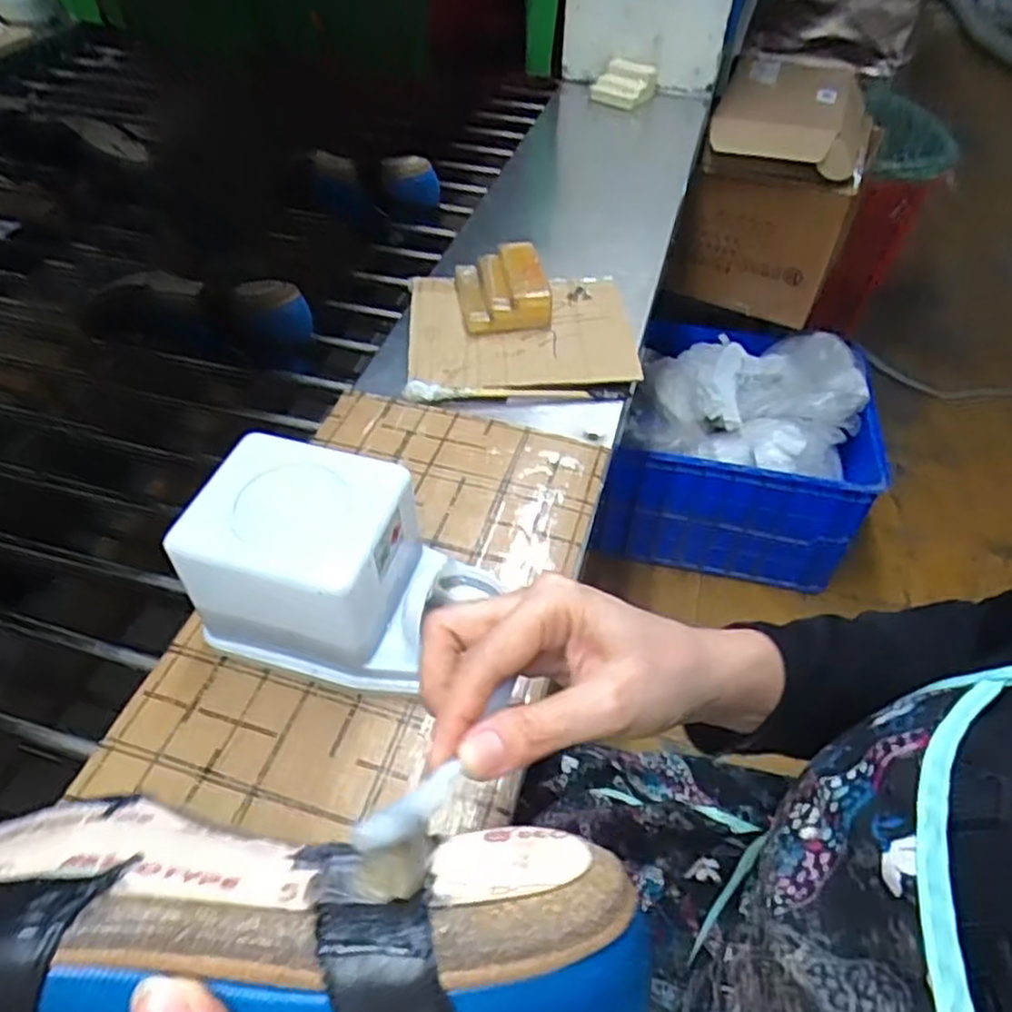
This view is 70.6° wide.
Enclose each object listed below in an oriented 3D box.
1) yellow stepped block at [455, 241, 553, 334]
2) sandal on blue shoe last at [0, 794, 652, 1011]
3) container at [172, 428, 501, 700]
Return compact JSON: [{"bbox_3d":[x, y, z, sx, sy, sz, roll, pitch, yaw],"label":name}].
[{"bbox_3d":[-0.004,-0.208,0.685,0.081,0.041,0.102,-7,49,-7],"label":"yellow stepped block"},{"bbox_3d":[-0.073,0.125,0.199,0.229,0.071,0.084,12,48,-1],"label":"sandal on blue shoe last"},{"bbox_3d":[-0.095,0.041,0.425,0.153,0.101,0.098,14,50,11],"label":"container"}]

